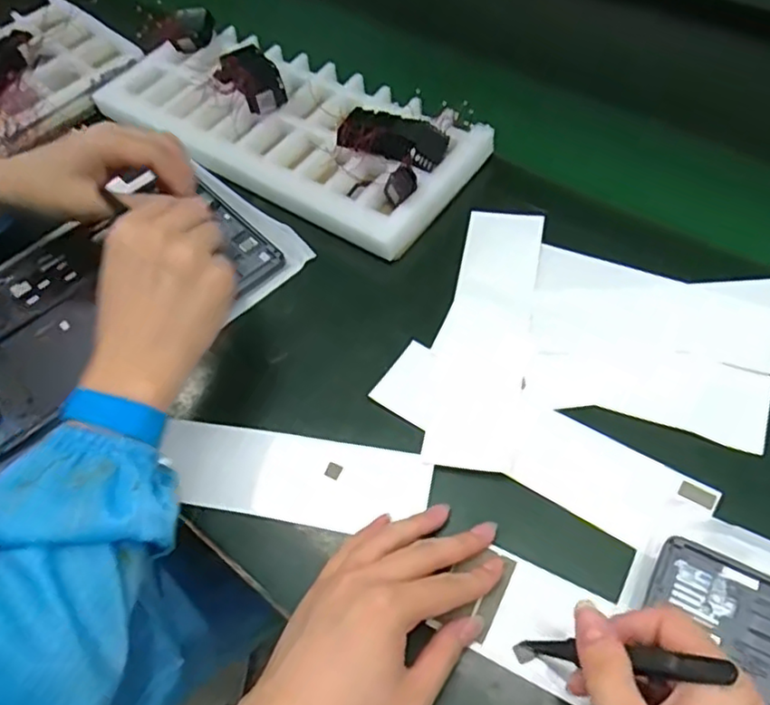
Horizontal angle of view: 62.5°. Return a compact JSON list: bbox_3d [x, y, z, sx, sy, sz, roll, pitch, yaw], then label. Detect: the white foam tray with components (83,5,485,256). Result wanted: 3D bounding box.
[{"bbox_3d":[-0.099,-0.217,0.580,0.368,0.048,0.153,30,63,24],"label":"white foam tray with components"}]

